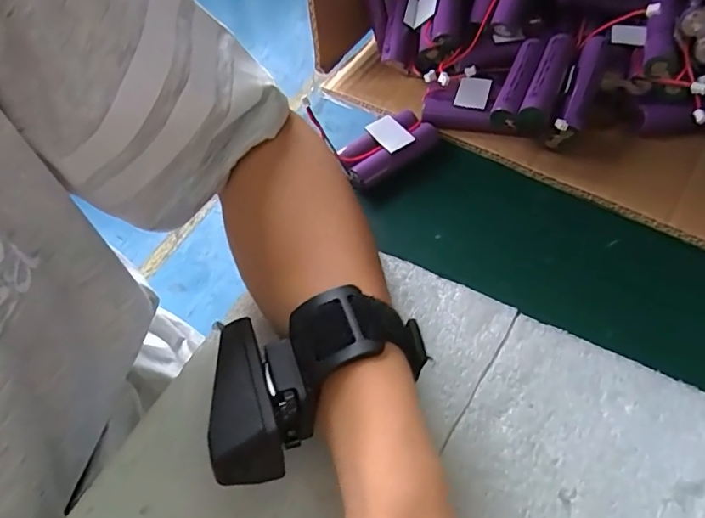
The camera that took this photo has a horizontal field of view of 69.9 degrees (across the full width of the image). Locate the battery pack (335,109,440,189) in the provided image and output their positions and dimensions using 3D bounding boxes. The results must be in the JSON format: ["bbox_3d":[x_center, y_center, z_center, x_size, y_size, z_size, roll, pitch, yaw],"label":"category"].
[{"bbox_3d":[0.022,-0.075,0.338,0.069,0.014,0.035,-37,63,-19],"label":"battery pack"}]

